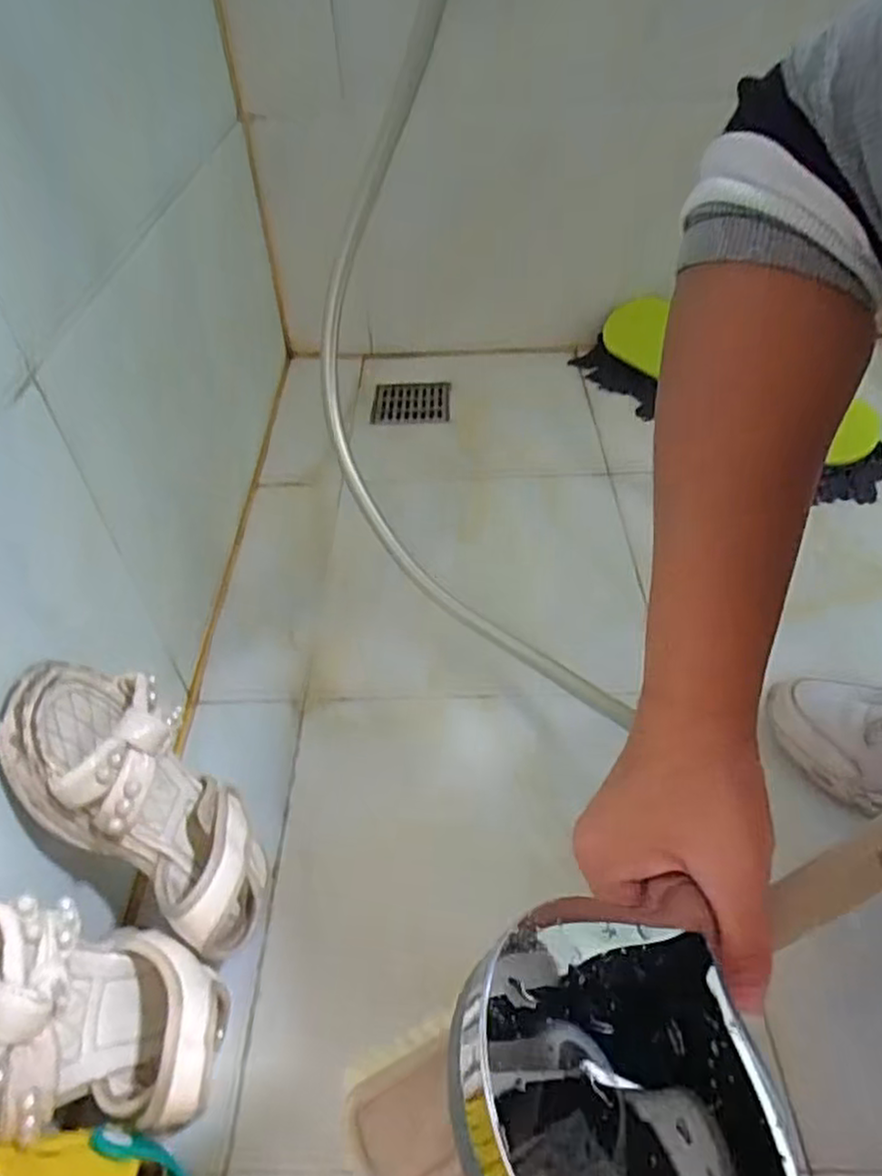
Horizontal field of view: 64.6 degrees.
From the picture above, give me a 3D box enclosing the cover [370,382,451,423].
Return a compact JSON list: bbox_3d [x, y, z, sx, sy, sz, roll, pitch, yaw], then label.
[{"bbox_3d":[-0.040,-0.245,0.929,0.100,0.011,0.100,1,49,0],"label":"cover"}]

